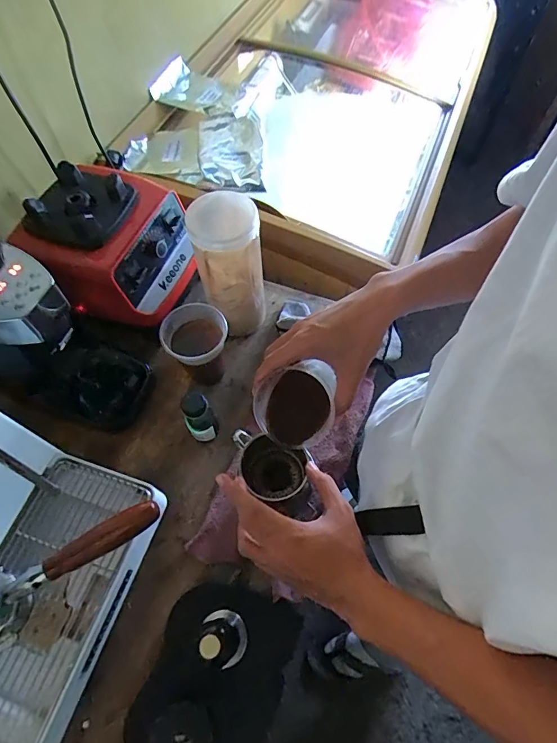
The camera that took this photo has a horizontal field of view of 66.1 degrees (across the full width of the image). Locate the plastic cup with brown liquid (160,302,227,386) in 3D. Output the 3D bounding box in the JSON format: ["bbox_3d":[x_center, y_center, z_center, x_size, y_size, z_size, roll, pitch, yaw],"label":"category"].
[{"bbox_3d":[-0.113,-0.031,0.611,0.083,0.113,0.081,-1,62,1],"label":"plastic cup with brown liquid"}]

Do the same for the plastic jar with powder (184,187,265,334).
[{"bbox_3d":[-0.067,-0.144,0.617,0.085,0.202,0.086,-1,62,1],"label":"plastic jar with powder"}]

